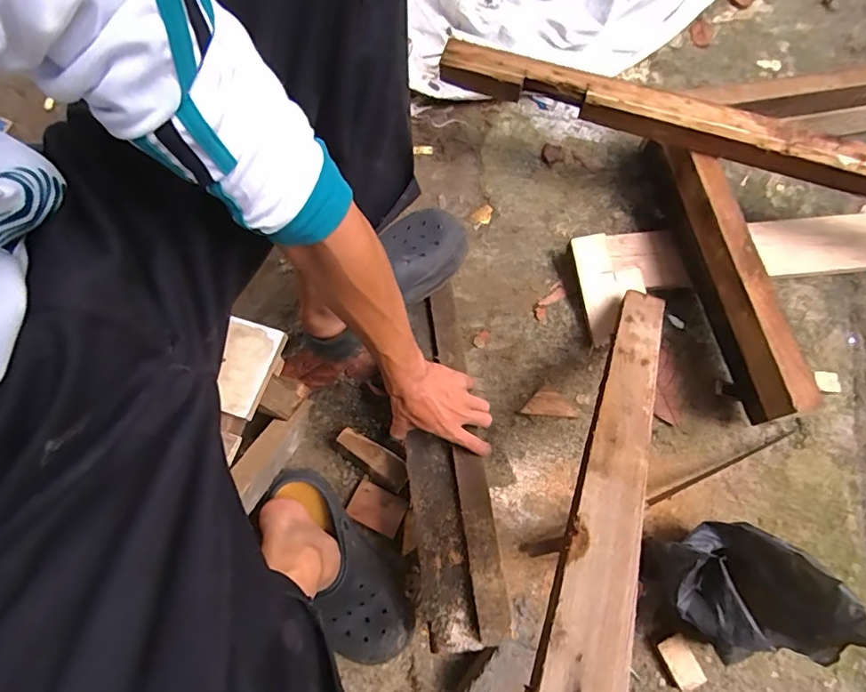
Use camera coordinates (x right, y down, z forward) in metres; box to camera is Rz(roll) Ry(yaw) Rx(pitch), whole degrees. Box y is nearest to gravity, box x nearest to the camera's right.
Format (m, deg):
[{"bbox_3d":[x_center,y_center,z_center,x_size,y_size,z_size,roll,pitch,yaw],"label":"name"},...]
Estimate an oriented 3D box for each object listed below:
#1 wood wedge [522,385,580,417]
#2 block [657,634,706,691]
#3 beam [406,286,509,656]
[{"bbox_3d":[0.179,0.098,0.765,0.068,0.019,0.058,41,77,11],"label":"wood wedge"},{"bbox_3d":[0.320,0.412,0.655,0.037,0.034,0.063,-24,74,-7],"label":"block"},{"bbox_3d":[0.015,0.131,0.655,0.101,0.044,0.445,-4,64,-1],"label":"beam"}]

